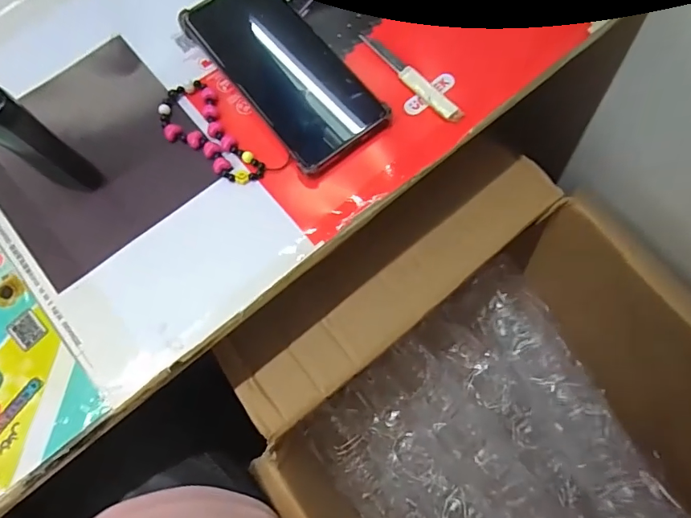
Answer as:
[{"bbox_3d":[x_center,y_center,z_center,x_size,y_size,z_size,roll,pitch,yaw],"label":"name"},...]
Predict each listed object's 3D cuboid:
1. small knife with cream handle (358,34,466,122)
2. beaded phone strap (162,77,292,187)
[{"bbox_3d":[0.050,-0.137,0.346,0.013,0.008,0.100,-39,78,-11],"label":"small knife with cream handle"},{"bbox_3d":[-0.091,-0.088,0.328,0.099,0.009,0.047,39,77,9],"label":"beaded phone strap"}]

